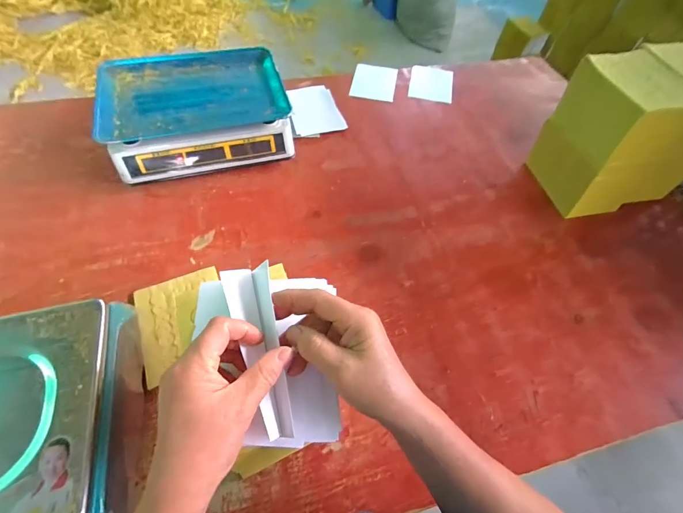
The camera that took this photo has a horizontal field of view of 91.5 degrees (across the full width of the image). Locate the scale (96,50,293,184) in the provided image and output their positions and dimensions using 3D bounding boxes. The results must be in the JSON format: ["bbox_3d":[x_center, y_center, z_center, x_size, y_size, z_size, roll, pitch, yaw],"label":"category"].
[{"bbox_3d":[-0.280,-0.289,0.673,0.329,0.117,0.268,-12,60,-12],"label":"scale"}]

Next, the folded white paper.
[{"bbox_3d":[-0.074,0.080,0.303,0.040,0.033,0.157,-13,69,-12],"label":"folded white paper"}]

